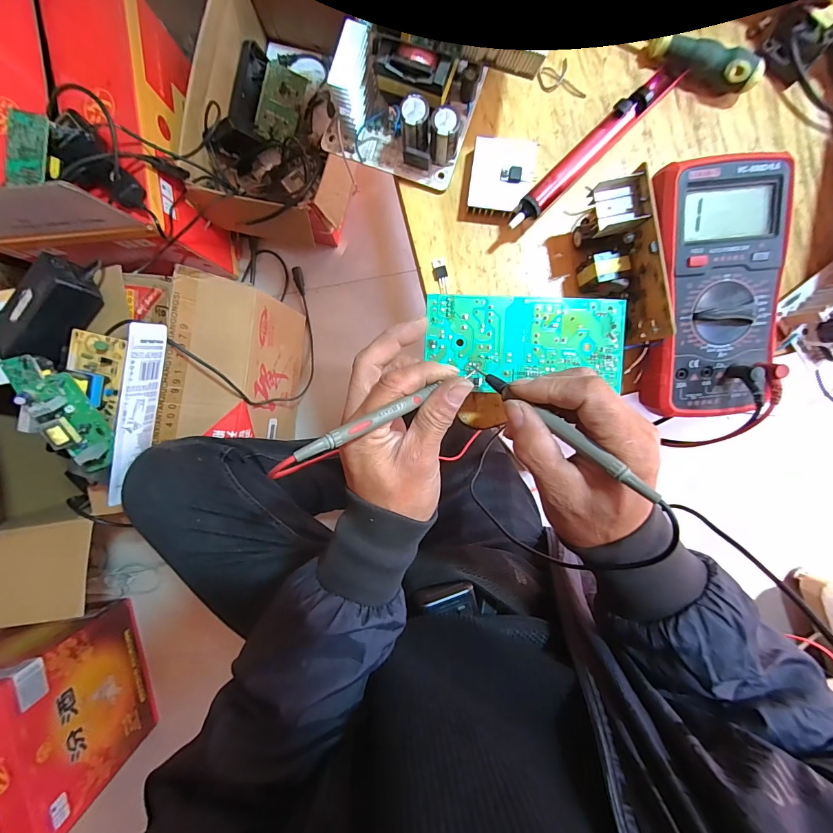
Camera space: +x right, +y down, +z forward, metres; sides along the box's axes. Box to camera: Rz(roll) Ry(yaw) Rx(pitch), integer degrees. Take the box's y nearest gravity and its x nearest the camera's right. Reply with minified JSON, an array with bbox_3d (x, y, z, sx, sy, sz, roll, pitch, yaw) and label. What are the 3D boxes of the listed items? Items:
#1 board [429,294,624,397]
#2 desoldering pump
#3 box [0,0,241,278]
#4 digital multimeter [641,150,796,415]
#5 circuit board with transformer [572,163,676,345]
[{"bbox_3d":[0.081,-0.056,0.293,0.145,0.004,0.066,2,94,1],"label":"board"},{"bbox_3d":[0.138,-0.208,0.300,0.175,0.024,0.017,-44,92,4],"label":"desoldering pump"},{"bbox_3d":[-0.552,-0.472,0.652,0.302,0.368,0.399,-7,94,2],"label":"box"},{"bbox_3d":[0.221,-0.090,0.295,0.092,0.049,0.178,-6,94,2],"label":"digital multimeter"},{"bbox_3d":[0.151,-0.111,0.293,0.035,0.055,0.114,-12,93,2],"label":"circuit board with transformer"}]

